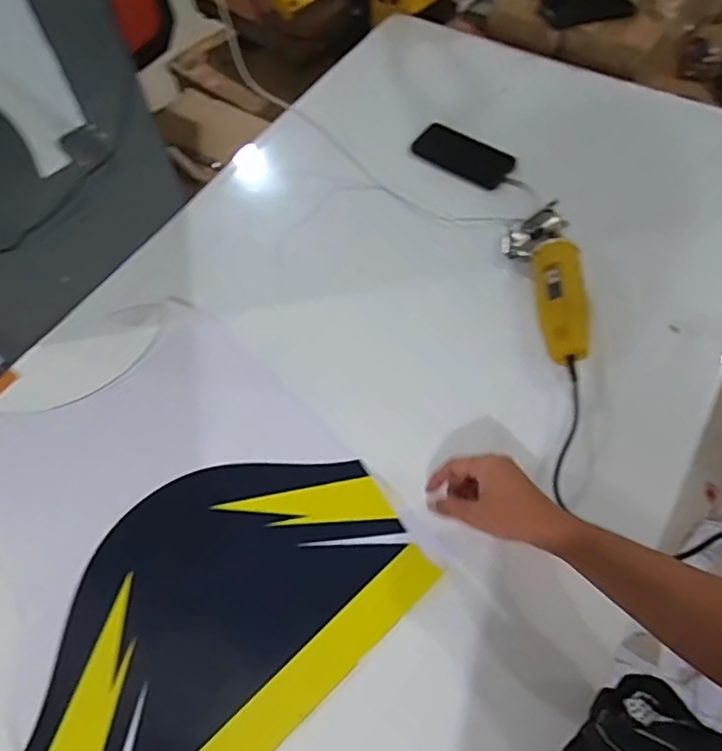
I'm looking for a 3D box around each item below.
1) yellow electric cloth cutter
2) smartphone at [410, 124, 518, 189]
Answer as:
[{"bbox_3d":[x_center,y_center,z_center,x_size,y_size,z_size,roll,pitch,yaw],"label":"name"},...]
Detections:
[{"bbox_3d":[0.250,-0.126,0.792,0.085,0.056,0.243,0,59,1],"label":"yellow electric cloth cutter"},{"bbox_3d":[0.166,-0.365,0.968,0.167,0.009,0.096,34,66,20],"label":"smartphone"}]

